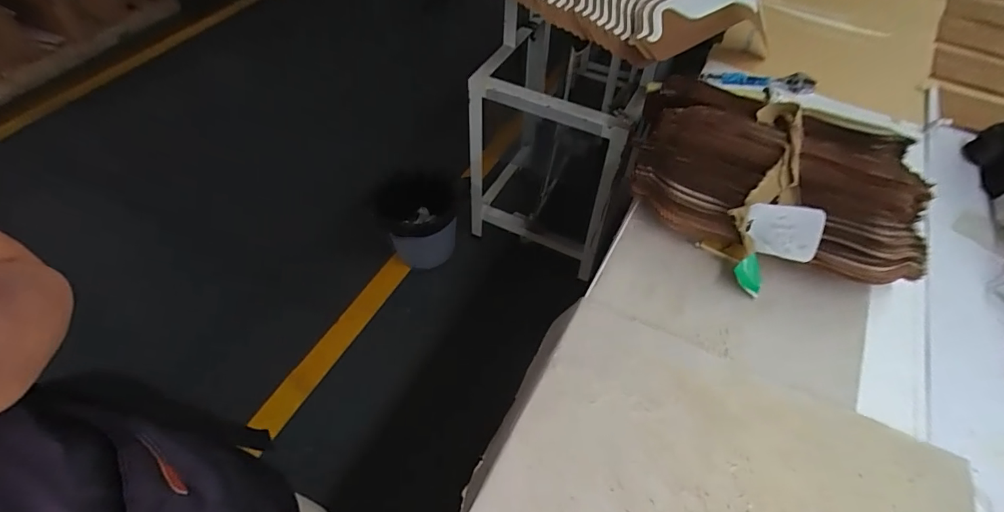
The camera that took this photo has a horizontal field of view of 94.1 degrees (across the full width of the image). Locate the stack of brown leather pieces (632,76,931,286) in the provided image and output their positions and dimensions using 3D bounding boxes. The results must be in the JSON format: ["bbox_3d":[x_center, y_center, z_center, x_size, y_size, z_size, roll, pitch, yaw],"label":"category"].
[{"bbox_3d":[0.444,-0.136,0.762,0.414,0.102,0.310,17,55,12],"label":"stack of brown leather pieces"}]

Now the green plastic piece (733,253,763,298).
[{"bbox_3d":[0.362,0.030,0.681,0.039,0.008,0.058,-24,93,-8],"label":"green plastic piece"}]

